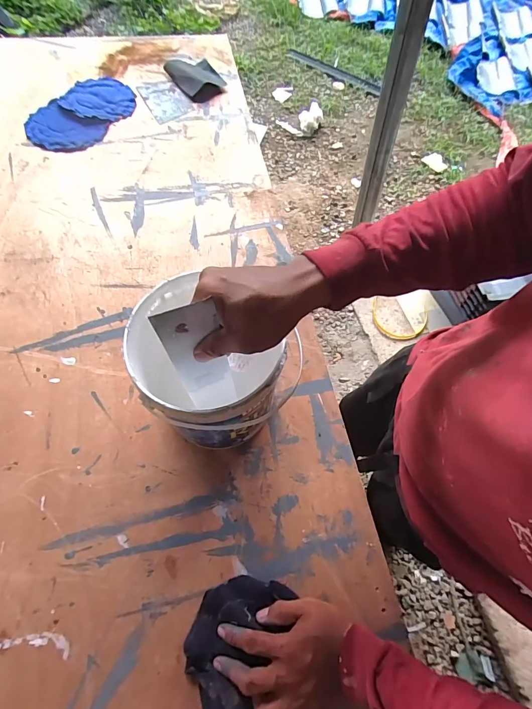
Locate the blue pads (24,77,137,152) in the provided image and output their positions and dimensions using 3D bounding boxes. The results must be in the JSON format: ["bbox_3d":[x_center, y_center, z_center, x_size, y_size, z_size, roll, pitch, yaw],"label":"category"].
[{"bbox_3d":[-0.420,-0.555,0.819,0.168,0.017,0.258,30,68,10],"label":"blue pads"}]

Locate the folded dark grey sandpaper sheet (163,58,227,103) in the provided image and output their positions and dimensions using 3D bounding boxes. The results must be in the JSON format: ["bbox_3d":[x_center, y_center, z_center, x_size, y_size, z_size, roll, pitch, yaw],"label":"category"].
[{"bbox_3d":[-0.177,-0.701,0.900,0.106,0.024,0.181,-30,71,-15],"label":"folded dark grey sandpaper sheet"}]

